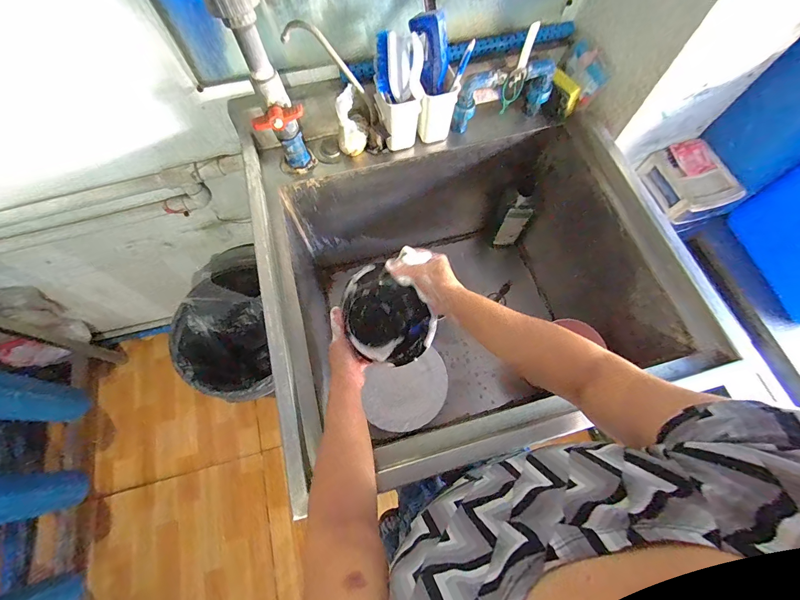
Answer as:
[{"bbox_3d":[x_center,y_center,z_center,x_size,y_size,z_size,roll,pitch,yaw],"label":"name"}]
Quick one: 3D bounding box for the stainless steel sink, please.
[{"bbox_3d":[0.104,-0.041,0.819,0.691,0.489,0.667,-14,70,-5],"label":"stainless steel sink"}]

